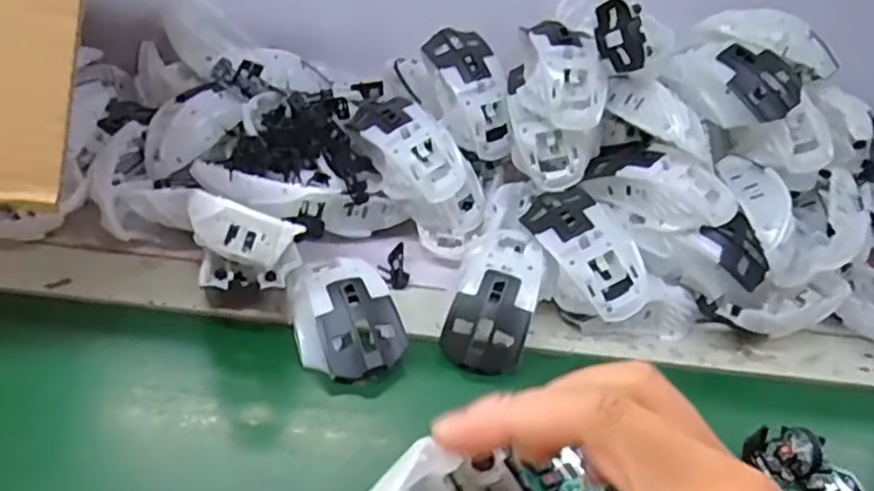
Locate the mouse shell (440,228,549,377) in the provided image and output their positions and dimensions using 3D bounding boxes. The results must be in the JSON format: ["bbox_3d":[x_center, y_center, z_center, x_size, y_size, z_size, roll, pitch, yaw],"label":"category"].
[{"bbox_3d":[0.041,0.036,0.457,0.063,0.046,0.121,14,38,14],"label":"mouse shell"}]

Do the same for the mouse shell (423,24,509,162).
[{"bbox_3d":[0.030,-0.126,0.526,0.048,0.031,0.114,-17,80,-25],"label":"mouse shell"}]

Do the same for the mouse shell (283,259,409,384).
[{"bbox_3d":[-0.061,0.045,0.425,0.063,0.029,0.092,-18,57,-19],"label":"mouse shell"}]

